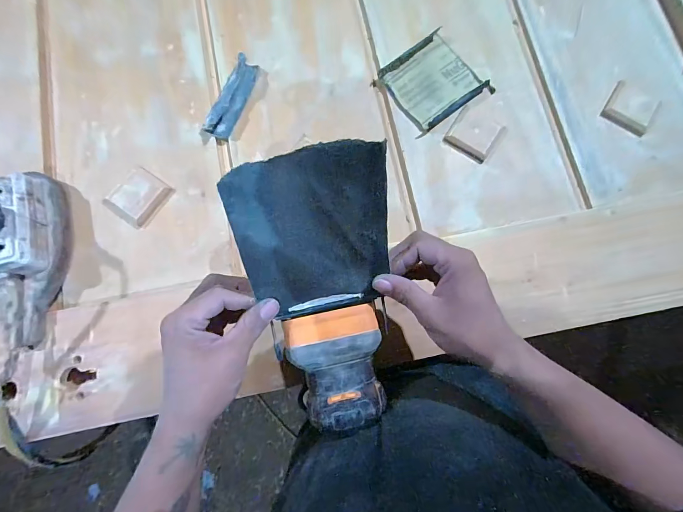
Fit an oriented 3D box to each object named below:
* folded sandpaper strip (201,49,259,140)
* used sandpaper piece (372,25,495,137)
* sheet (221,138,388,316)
[{"bbox_3d":[-0.142,-0.207,0.444,0.028,0.026,0.109,22,79,4],"label":"folded sandpaper strip"},{"bbox_3d":[0.120,-0.234,0.455,0.114,0.018,0.109,-37,81,-7],"label":"used sandpaper piece"},{"bbox_3d":[-0.018,-0.009,0.256,0.108,0.139,0.016,-10,36,-8],"label":"sheet"}]

